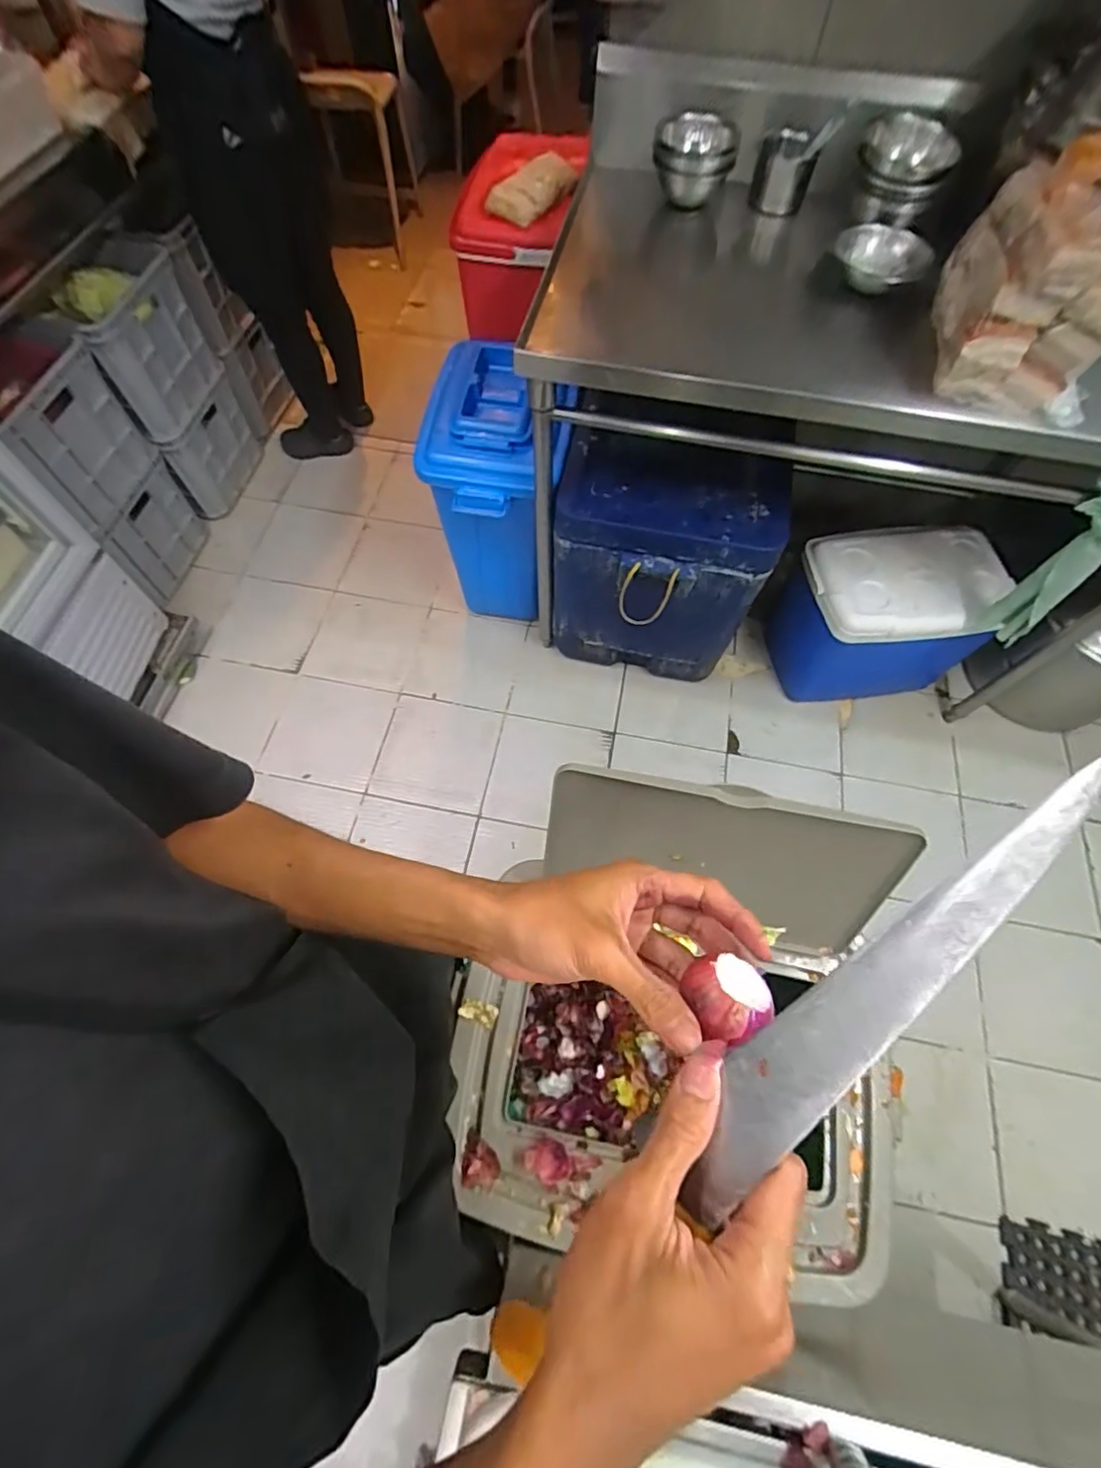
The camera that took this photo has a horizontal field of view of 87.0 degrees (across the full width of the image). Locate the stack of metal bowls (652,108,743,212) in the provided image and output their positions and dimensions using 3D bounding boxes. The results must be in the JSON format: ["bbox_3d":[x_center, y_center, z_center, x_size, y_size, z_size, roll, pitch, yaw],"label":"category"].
[{"bbox_3d":[0.278,-1.116,1.136,0.158,0.111,0.129,8,65,3],"label":"stack of metal bowls"}]

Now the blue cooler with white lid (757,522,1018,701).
[{"bbox_3d":[0.827,-0.293,1.492,0.447,0.370,0.299,-8,65,-4],"label":"blue cooler with white lid"}]

